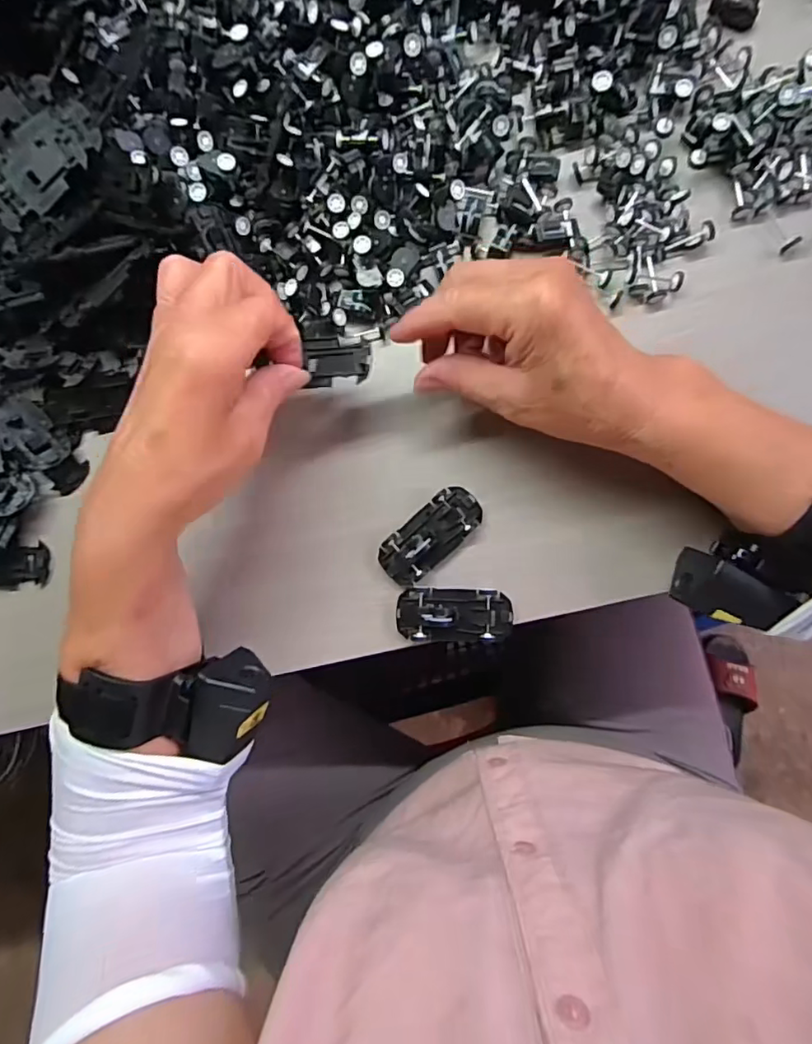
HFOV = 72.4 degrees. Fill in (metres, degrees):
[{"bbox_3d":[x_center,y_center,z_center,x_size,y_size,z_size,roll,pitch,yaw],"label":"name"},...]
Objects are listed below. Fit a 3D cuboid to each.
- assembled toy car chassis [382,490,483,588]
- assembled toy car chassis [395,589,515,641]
[{"bbox_3d":[0.014,0.008,0.315,0.065,0.009,0.031,-41,86,3],"label":"assembled toy car chassis"},{"bbox_3d":[0.028,0.053,0.313,0.064,0.010,0.030,1,89,5],"label":"assembled toy car chassis"}]

